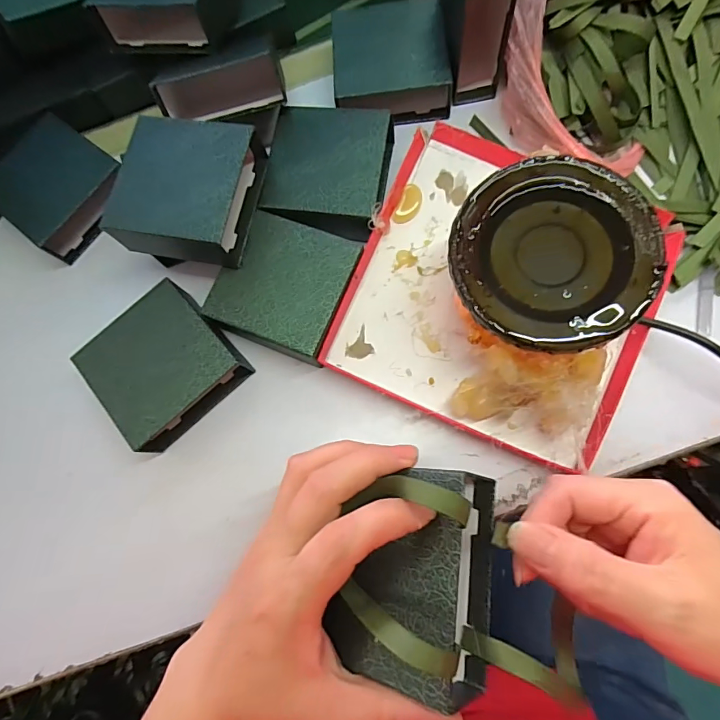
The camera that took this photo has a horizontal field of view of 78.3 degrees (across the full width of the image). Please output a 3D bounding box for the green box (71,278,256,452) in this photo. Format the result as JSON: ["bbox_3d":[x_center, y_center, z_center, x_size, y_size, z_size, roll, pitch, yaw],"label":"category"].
[{"bbox_3d":[-0.145,0.005,0.329,0.096,0.037,0.090,-42,78,-3],"label":"green box"}]

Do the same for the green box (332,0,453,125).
[{"bbox_3d":[0.026,-0.248,0.368,0.092,0.038,0.090,-3,79,5],"label":"green box"}]

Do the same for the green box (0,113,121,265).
[{"bbox_3d":[-0.252,-0.143,0.372,0.091,0.044,0.092,40,85,11],"label":"green box"}]

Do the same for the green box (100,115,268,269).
[{"bbox_3d":[-0.125,-0.122,0.318,0.089,0.043,0.101,11,78,9],"label":"green box"}]

